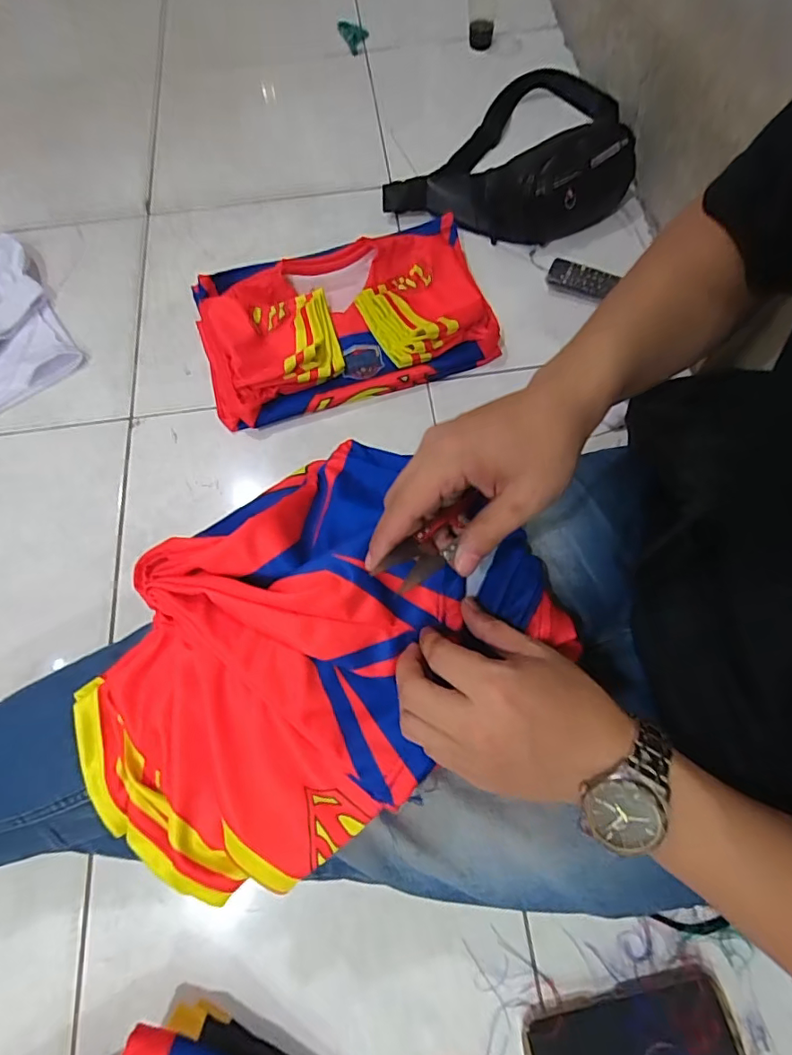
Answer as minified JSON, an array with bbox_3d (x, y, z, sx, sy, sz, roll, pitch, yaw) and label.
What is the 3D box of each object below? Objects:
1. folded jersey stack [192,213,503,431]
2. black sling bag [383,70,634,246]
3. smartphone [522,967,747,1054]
[{"bbox_3d":[-0.075,-0.294,0.719,0.389,0.054,0.249,-15,69,-6],"label":"folded jersey stack"},{"bbox_3d":[0.198,-0.624,0.811,0.354,0.108,0.359,17,70,8],"label":"black sling bag"},{"bbox_3d":[0.196,0.432,0.415,0.171,0.014,0.083,-13,69,-5],"label":"smartphone"}]

